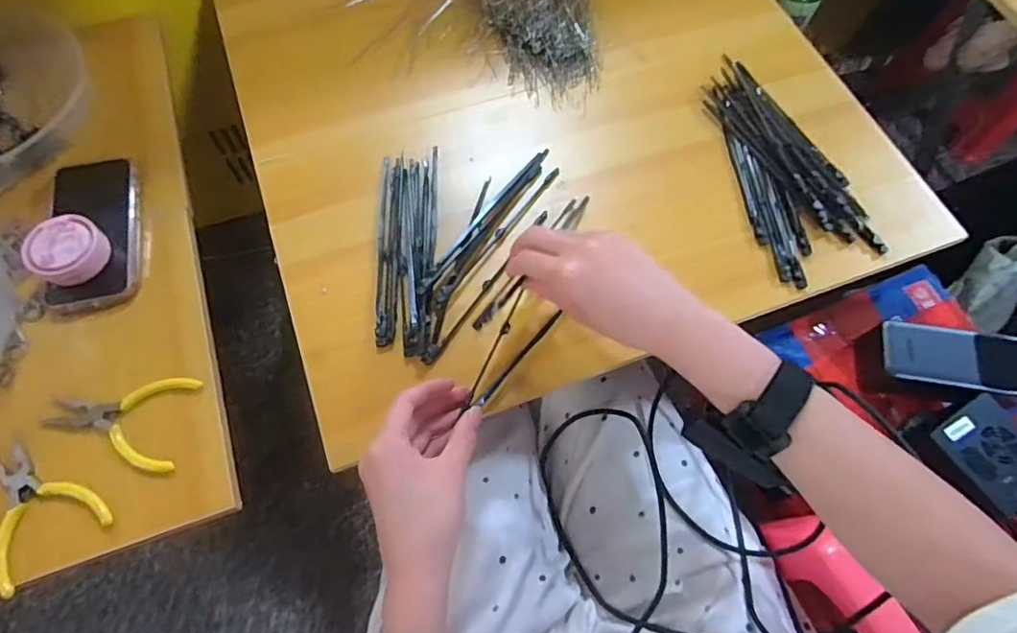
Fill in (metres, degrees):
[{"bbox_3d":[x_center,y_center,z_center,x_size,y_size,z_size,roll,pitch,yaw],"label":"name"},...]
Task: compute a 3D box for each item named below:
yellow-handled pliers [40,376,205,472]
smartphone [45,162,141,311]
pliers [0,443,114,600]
[{"bbox_3d":[-0.315,0.078,0.453,0.112,0.013,0.072,11,66,3],"label":"yellow-handled pliers"},{"bbox_3d":[-0.382,-0.079,0.515,0.076,0.018,0.153,-12,67,-8],"label":"smartphone"},{"bbox_3d":[-0.364,0.143,0.423,0.104,0.008,0.076,41,70,15],"label":"pliers"}]

